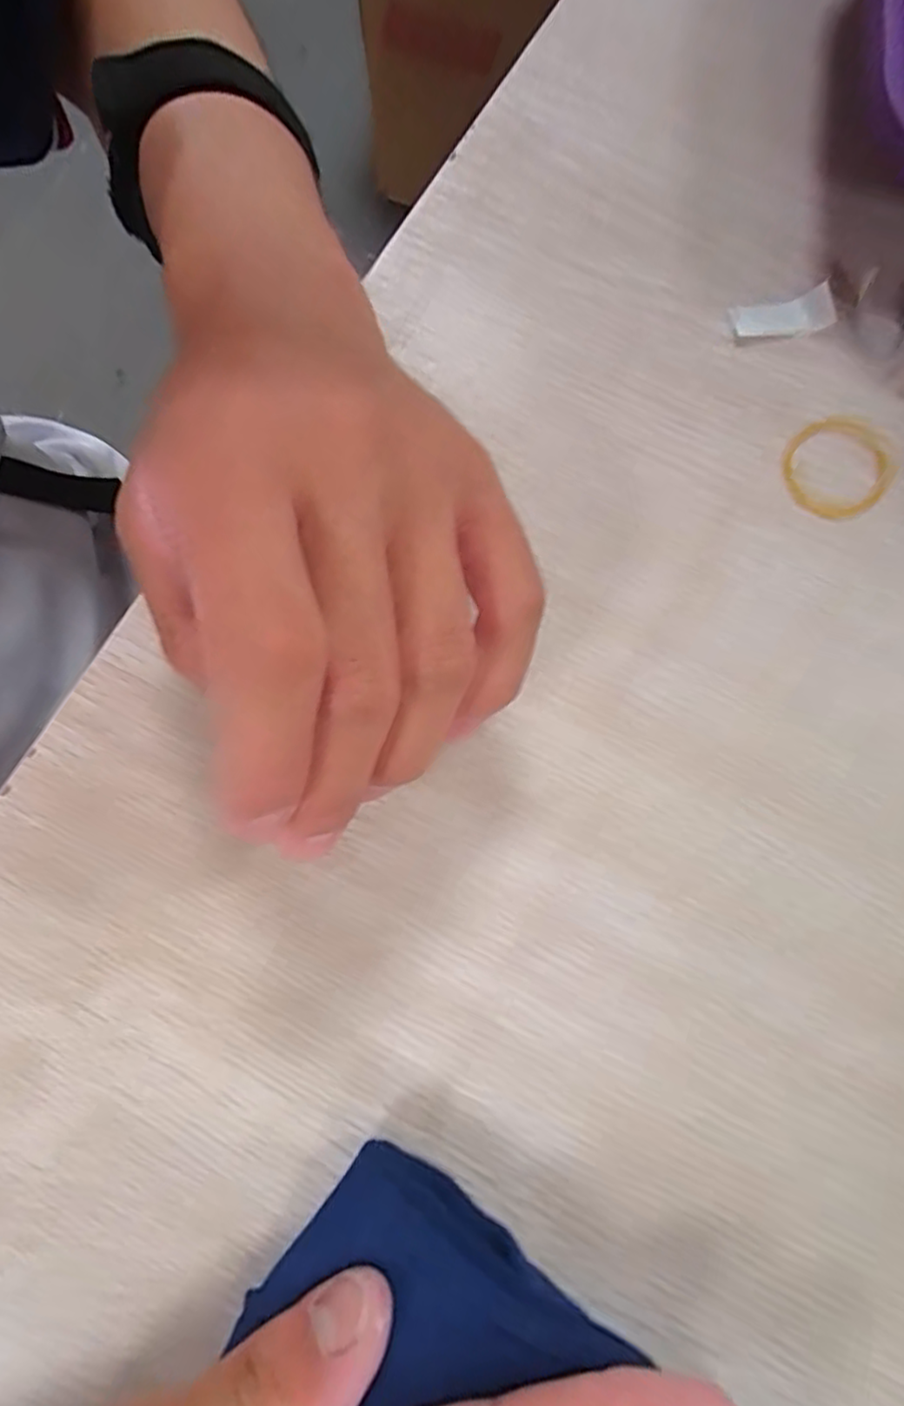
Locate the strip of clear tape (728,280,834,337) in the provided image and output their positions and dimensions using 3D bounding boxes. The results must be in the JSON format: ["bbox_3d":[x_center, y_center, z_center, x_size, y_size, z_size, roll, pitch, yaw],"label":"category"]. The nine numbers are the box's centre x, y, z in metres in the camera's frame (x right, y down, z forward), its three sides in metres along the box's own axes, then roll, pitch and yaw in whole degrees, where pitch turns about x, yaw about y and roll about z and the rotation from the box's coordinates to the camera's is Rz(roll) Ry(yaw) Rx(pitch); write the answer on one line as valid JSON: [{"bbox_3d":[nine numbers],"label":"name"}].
[{"bbox_3d":[0.110,-0.130,0.215,0.032,0.008,0.011,-6,77,-2],"label":"strip of clear tape"}]

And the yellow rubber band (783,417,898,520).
[{"bbox_3d":[0.123,-0.076,0.204,0.036,0.004,0.032,-31,79,-7],"label":"yellow rubber band"}]

